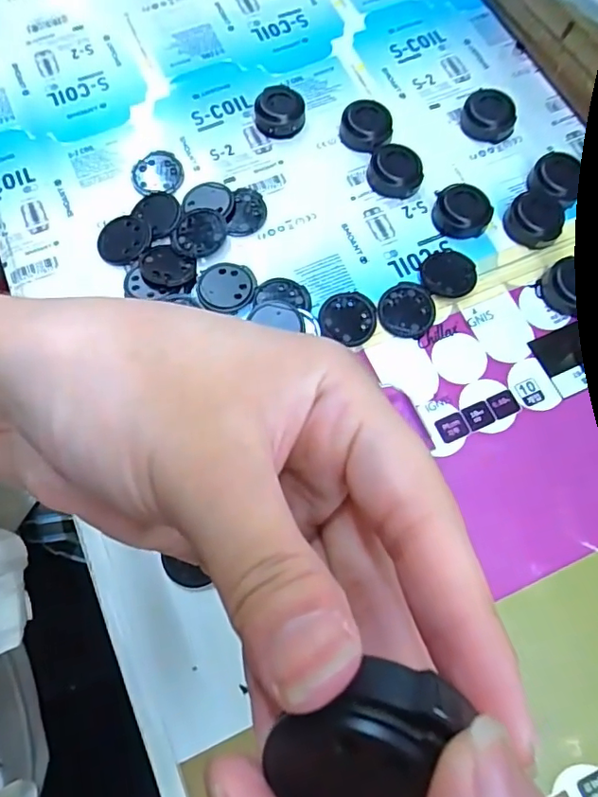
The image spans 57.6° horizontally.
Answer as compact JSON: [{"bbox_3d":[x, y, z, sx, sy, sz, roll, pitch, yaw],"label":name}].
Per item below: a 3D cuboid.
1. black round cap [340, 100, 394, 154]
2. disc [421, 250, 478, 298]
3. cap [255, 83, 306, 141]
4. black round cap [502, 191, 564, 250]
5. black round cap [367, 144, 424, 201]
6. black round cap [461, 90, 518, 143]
[{"bbox_3d":[0.039,-0.159,0.319,0.029,0.015,0.028,0,71,0],"label":"black round cap"},{"bbox_3d":[0.081,-0.068,0.293,0.029,0.004,0.027,0,71,0],"label":"disc"},{"bbox_3d":[-0.011,-0.171,0.324,0.029,0.016,0.028,0,71,0],"label":"cap"},{"bbox_3d":[0.130,-0.098,0.298,0.030,0.011,0.030,0,71,0],"label":"black round cap"},{"bbox_3d":[0.055,-0.130,0.310,0.031,0.010,0.030,0,71,0],"label":"black round cap"},{"bbox_3d":[0.113,-0.168,0.323,0.030,0.013,0.028,0,71,0],"label":"black round cap"}]

